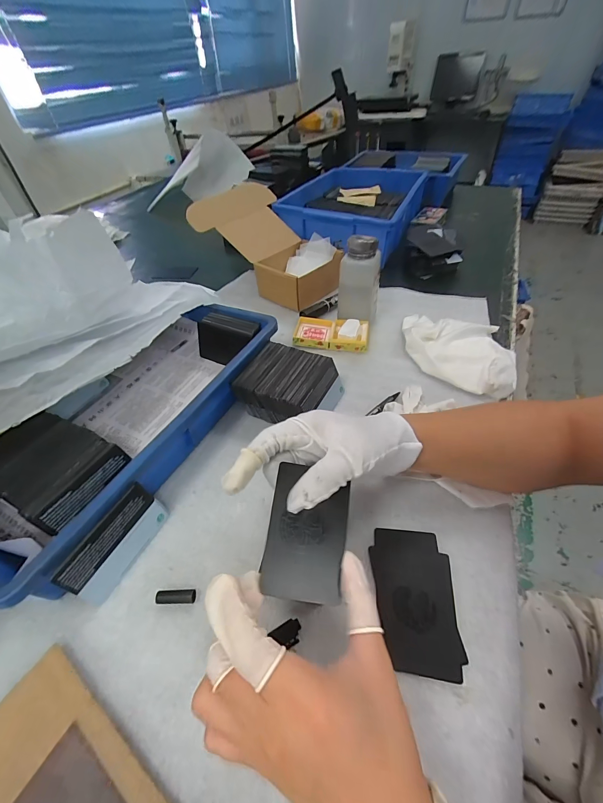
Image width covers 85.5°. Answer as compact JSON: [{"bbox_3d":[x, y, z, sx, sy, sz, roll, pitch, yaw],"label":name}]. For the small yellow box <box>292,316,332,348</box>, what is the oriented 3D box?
[{"bbox_3d":[0.017,-0.105,0.493,0.055,0.014,0.058,7,48,10],"label":"small yellow box"}]

